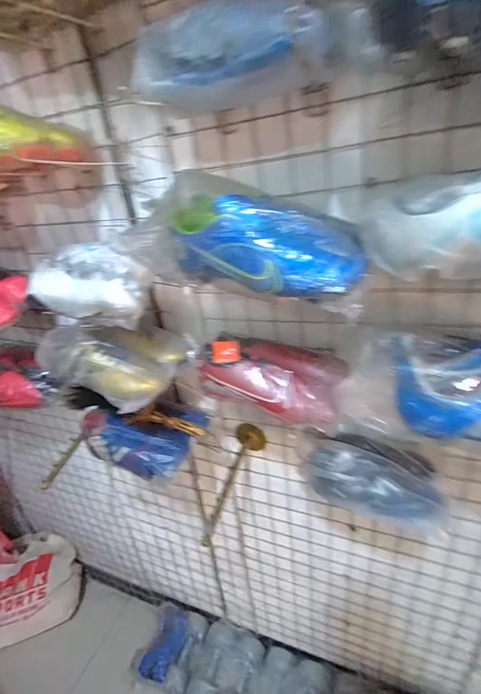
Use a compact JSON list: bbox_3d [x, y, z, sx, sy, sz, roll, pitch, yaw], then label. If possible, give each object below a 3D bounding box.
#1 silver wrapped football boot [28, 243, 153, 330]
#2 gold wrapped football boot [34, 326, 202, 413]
[{"bbox_3d":[-0.244,-0.101,0.545,0.211,0.096,0.082,11,32,32],"label":"silver wrapped football boot"},{"bbox_3d":[-0.223,0.016,0.621,0.271,0.104,0.142,8,30,27],"label":"gold wrapped football boot"}]

